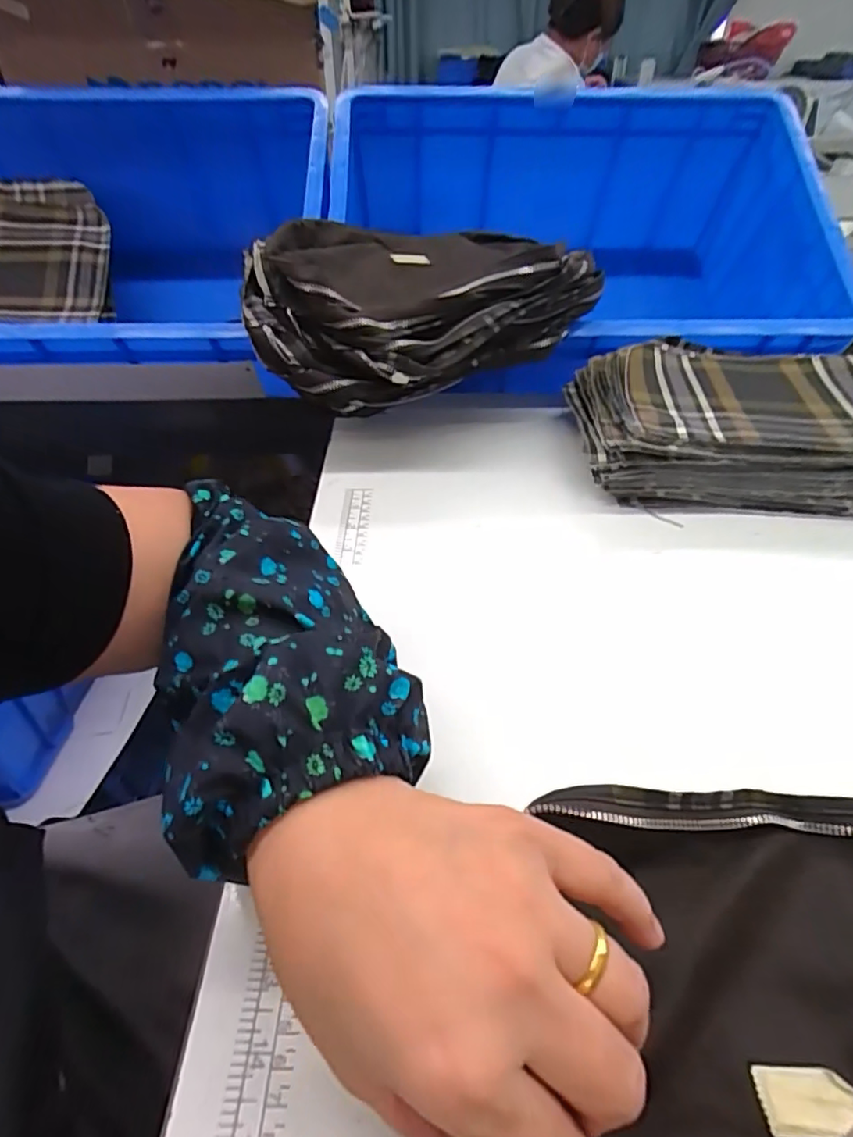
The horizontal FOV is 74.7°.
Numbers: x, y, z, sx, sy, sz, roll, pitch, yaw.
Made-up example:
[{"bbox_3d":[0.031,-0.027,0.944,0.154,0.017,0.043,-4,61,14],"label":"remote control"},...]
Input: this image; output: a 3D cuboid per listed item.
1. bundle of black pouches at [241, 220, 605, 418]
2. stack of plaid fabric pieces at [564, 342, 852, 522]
[{"bbox_3d":[-0.015,-0.245,0.518,0.300,0.103,0.204,-25,48,-23],"label":"bundle of black pouches"},{"bbox_3d":[0.279,-0.127,0.481,0.296,0.057,0.175,3,43,4],"label":"stack of plaid fabric pieces"}]

